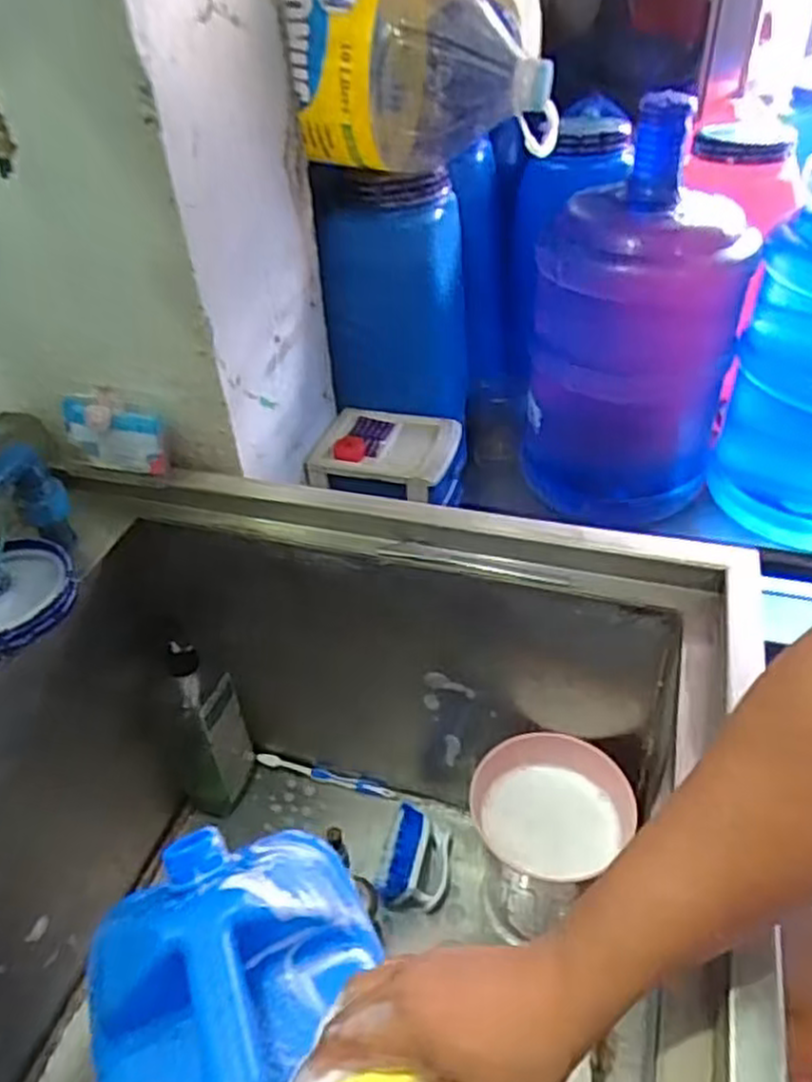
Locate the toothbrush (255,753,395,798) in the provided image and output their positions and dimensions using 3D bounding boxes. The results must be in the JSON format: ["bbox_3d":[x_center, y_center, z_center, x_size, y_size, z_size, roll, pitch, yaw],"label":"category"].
[{"bbox_3d":[-0.099,0.289,0.927,0.176,0.017,0.014,10,41,16],"label":"toothbrush"}]

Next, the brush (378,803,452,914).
[{"bbox_3d":[0.014,0.346,0.824,0.065,0.054,0.107,5,40,11],"label":"brush"}]

